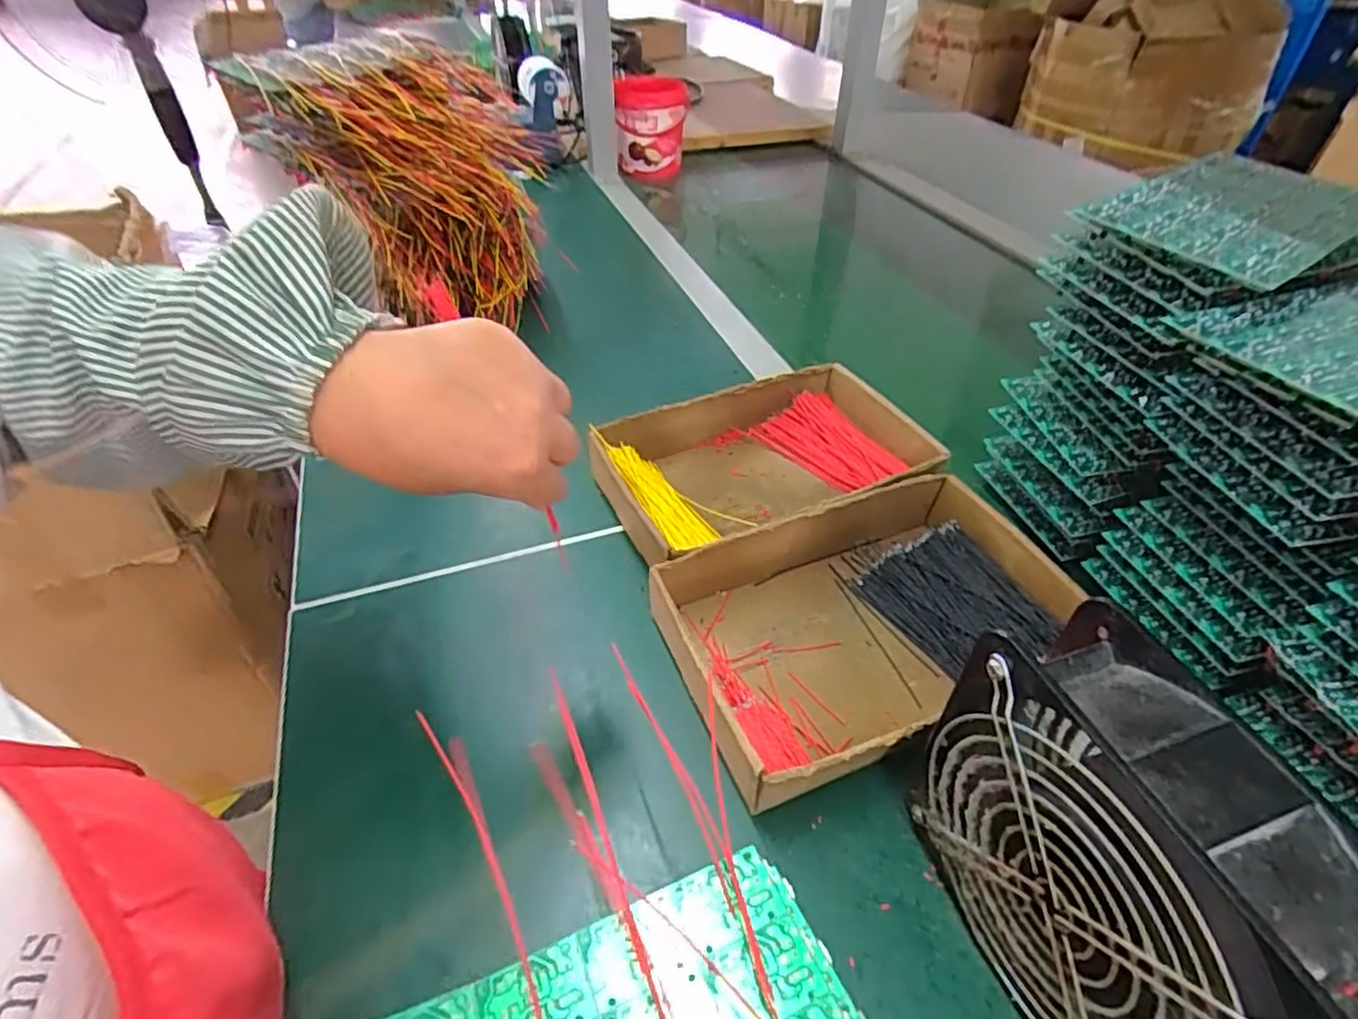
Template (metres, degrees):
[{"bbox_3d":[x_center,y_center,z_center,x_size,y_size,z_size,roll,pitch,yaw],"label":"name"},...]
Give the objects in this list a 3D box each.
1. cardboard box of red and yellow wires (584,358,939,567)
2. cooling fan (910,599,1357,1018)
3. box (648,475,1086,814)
[{"bbox_3d":[0.065,-0.035,0.517,0.232,0.045,0.150,-18,46,-19],"label":"cardboard box of red and yellow wires"},{"bbox_3d":[0.159,0.139,0.258,0.061,0.151,0.151,-12,45,-13],"label":"cooling fan"},{"bbox_3d":[0.111,0.067,0.413,0.241,0.044,0.149,-19,47,-20],"label":"box"}]

